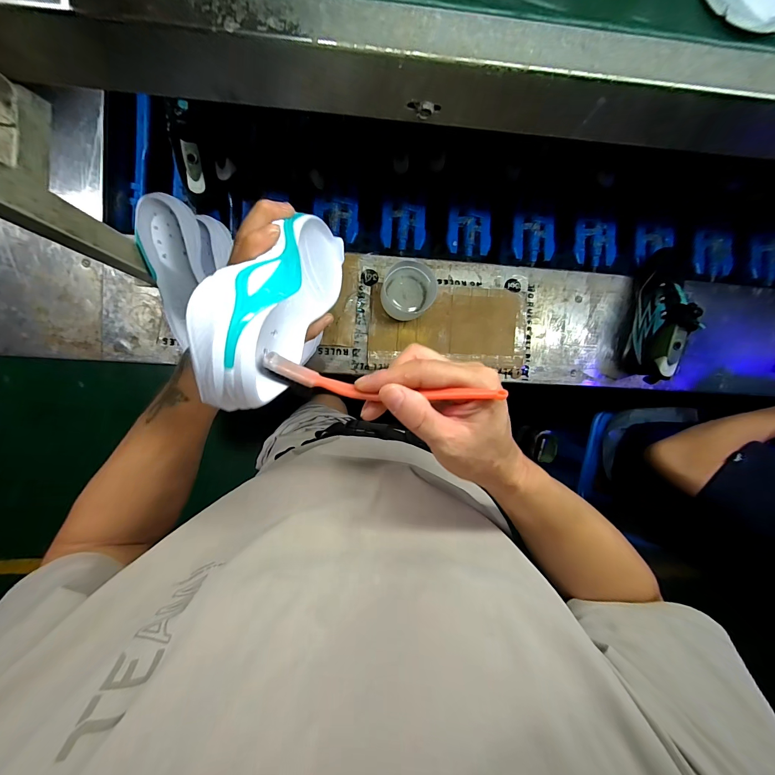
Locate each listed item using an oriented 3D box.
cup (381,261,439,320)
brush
[{"bbox_3d":[0.036,-0.176,0.619,0.093,0.090,0.089,0,92,-5],"label":"cup"},{"bbox_3d":[-0.005,-0.002,0.234,0.165,0.018,0.023,7,91,9],"label":"brush"}]

